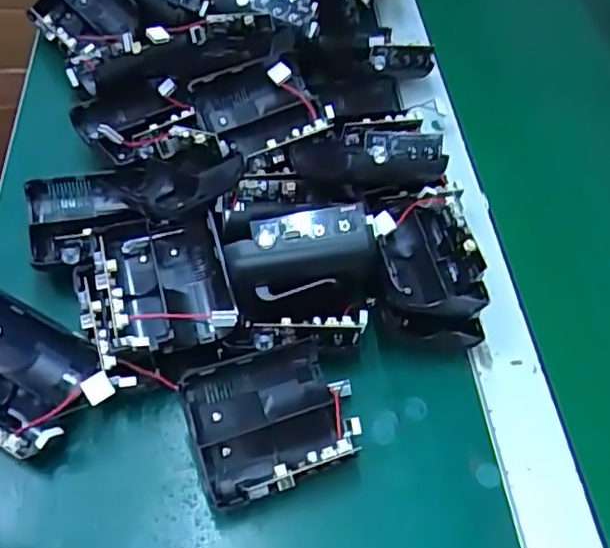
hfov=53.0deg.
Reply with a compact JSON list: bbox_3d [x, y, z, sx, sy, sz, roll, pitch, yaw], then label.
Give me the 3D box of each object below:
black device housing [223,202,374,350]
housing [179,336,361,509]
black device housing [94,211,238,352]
[{"bbox_3d":[-0.002,-0.002,0.333,0.079,0.066,0.021,-3,26,-4],"label":"black device housing"},{"bbox_3d":[-0.015,0.077,0.321,0.086,0.042,0.066,-16,58,-15],"label":"housing"},{"bbox_3d":[-0.077,0.002,0.339,0.066,0.029,0.085,-14,57,-14],"label":"black device housing"}]

